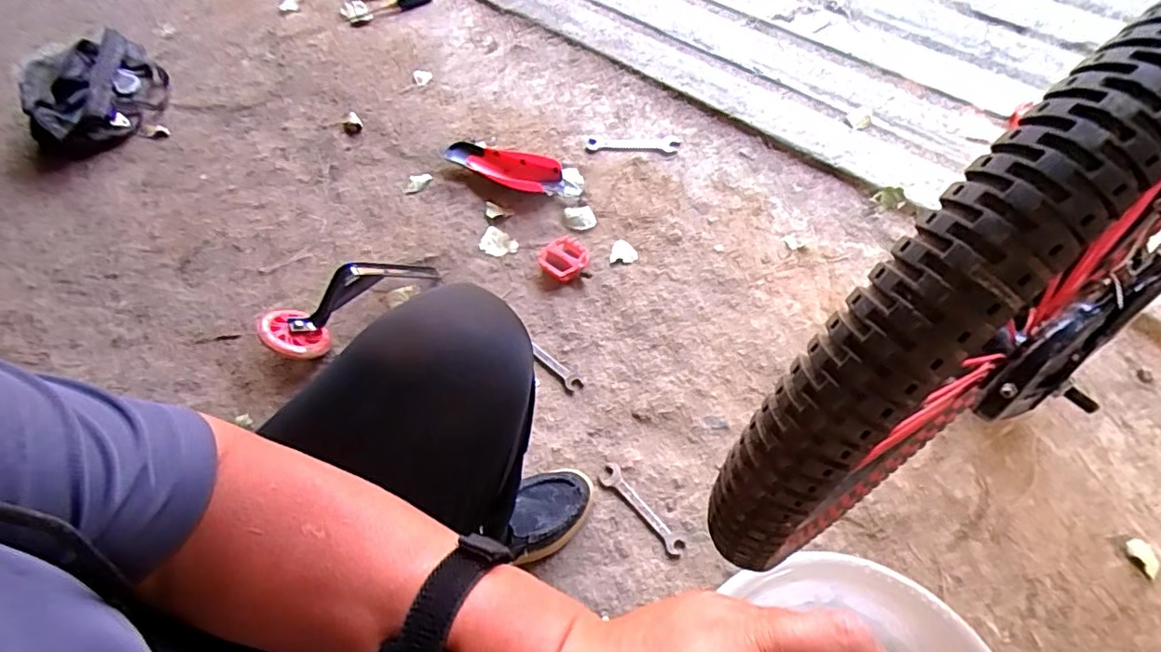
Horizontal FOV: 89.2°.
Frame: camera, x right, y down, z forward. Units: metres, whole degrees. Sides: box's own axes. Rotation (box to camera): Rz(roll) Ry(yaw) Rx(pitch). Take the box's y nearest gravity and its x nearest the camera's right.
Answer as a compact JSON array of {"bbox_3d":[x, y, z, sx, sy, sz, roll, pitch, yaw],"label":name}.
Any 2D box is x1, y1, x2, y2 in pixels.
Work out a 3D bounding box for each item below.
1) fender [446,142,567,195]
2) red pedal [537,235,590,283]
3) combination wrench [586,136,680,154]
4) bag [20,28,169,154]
[{"bbox_3d":[-0.149,-0.314,1.146,0.261,0.038,0.082,21,63,16],"label":"fender"},{"bbox_3d":[-0.031,-0.117,1.028,0.085,0.026,0.085,-1,61,3],"label":"red pedal"},{"bbox_3d":[0.101,-0.356,1.151,0.179,0.008,0.042,3,60,6],"label":"combination wrench"},{"bbox_3d":[-1.096,-0.534,1.315,0.280,0.108,0.320,-42,67,-18],"label":"bag"}]

